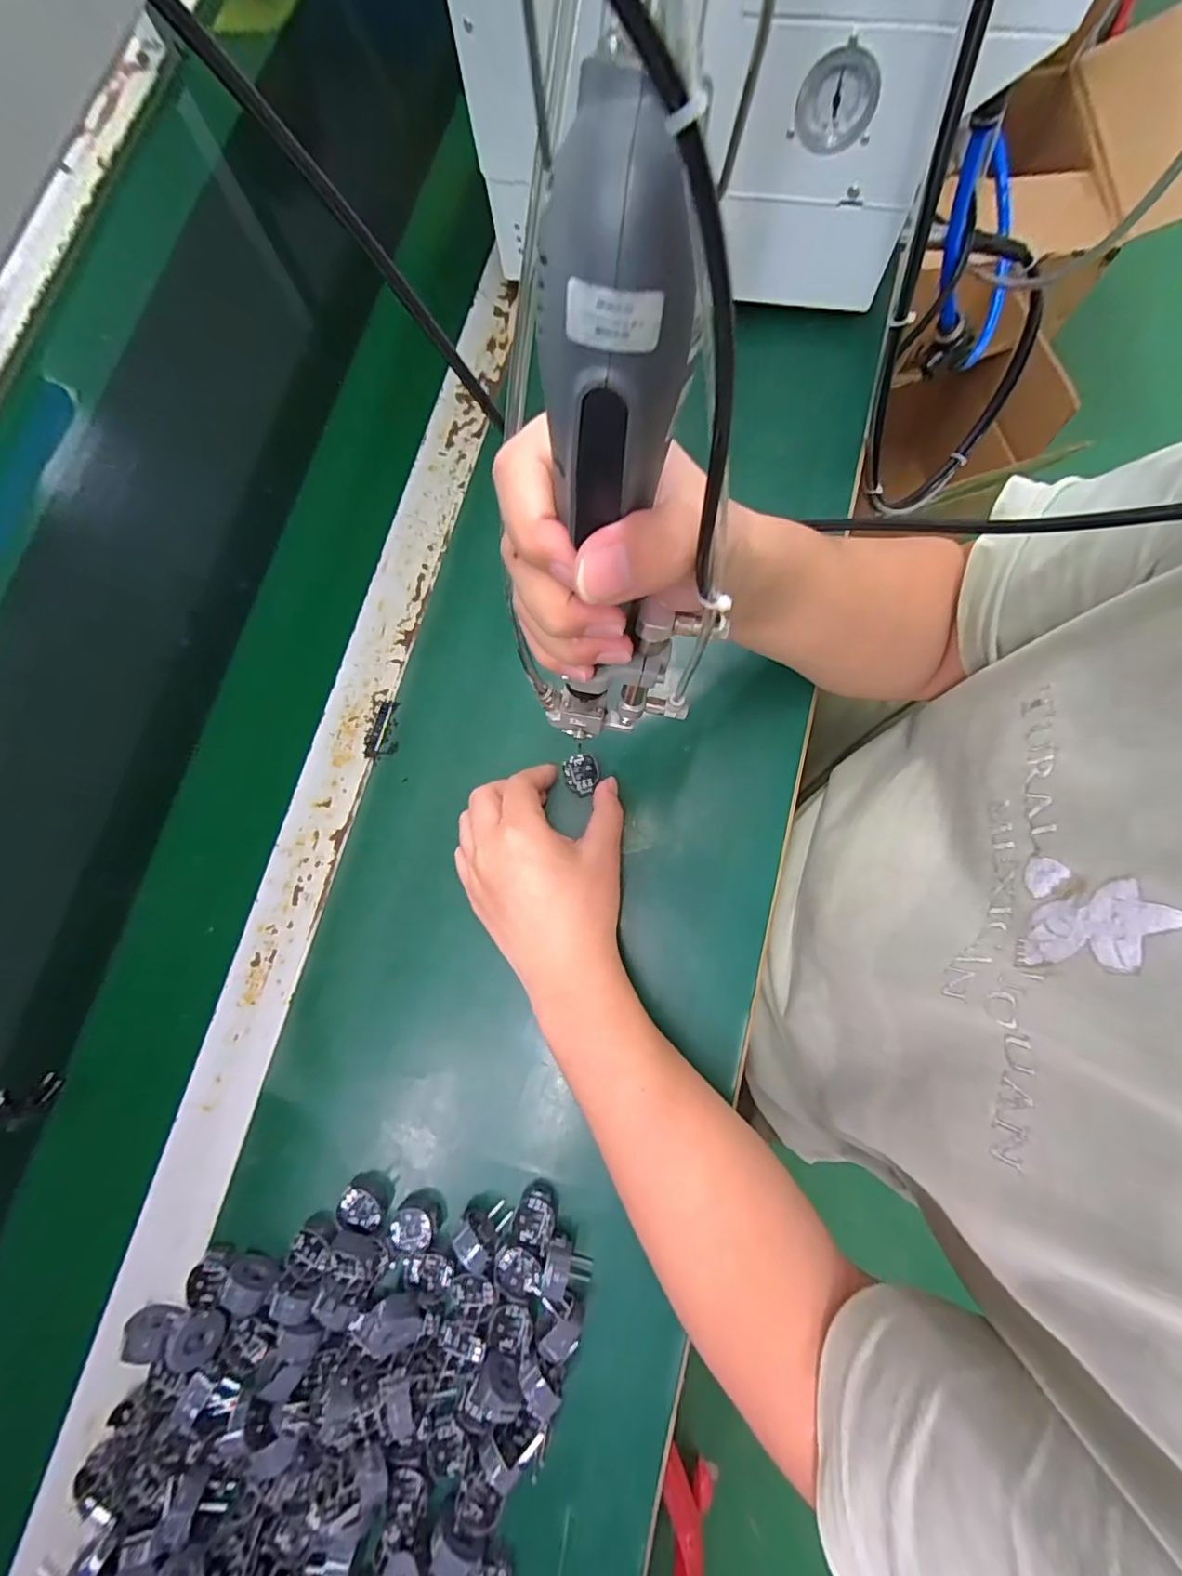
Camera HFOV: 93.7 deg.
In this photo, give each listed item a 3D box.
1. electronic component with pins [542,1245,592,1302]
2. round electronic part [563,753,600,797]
[{"bbox_3d":[-0.014,0.284,0.324,0.028,0.020,0.023,17,78,5],"label":"electronic component with pins"},{"bbox_3d":[-0.007,-0.010,0.389,0.025,0.009,0.027,0,78,-1],"label":"round electronic part"}]

